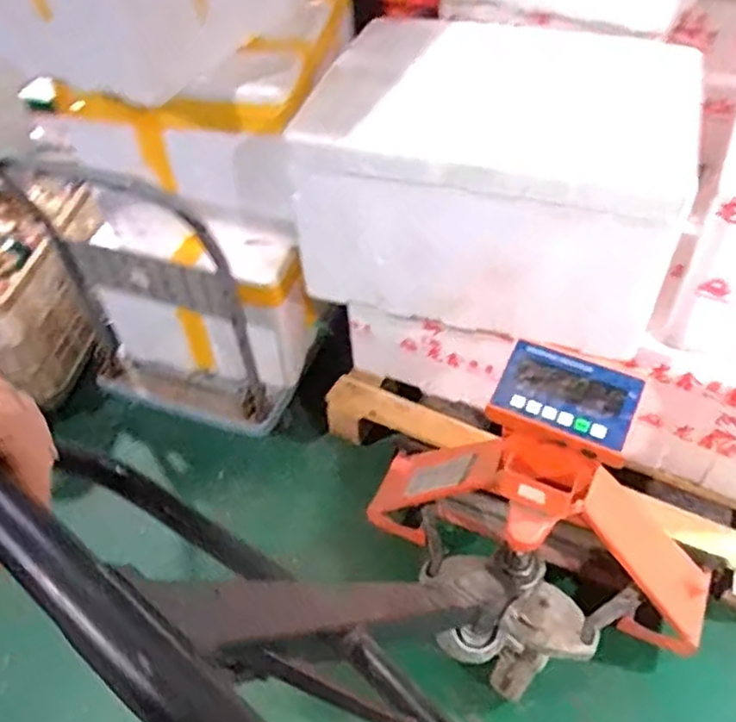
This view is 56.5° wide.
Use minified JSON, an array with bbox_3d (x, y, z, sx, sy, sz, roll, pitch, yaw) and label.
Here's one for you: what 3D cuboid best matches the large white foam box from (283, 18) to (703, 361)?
[{"bbox_3d":[0.221,-0.331,1.253,0.608,0.361,0.486,9,48,12],"label":"large white foam box"}]

